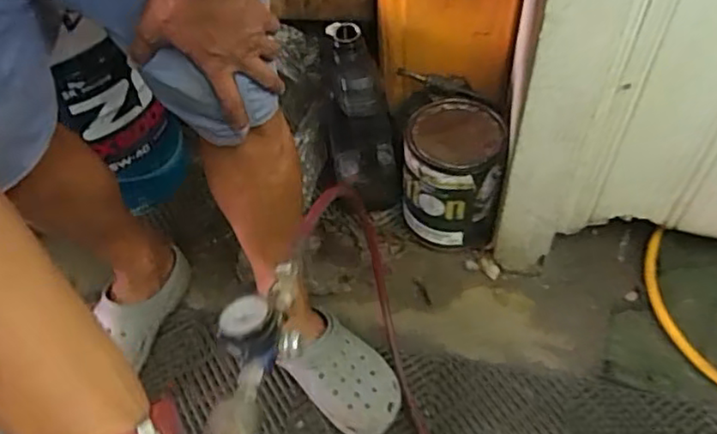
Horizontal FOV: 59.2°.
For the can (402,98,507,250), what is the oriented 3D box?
[{"bbox_3d":[0.157,-0.069,1.066,0.155,0.225,0.165,-2,55,2],"label":"can"}]

